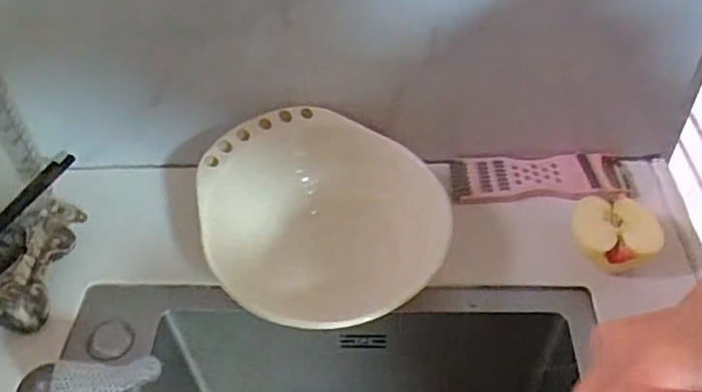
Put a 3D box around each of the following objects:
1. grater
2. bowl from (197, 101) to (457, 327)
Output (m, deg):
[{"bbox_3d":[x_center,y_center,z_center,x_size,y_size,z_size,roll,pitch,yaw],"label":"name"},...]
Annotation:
[{"bbox_3d":[0.190,-0.016,0.641,0.172,0.019,0.062,-2,47,1],"label":"grater"},{"bbox_3d":[-0.022,0.024,0.561,0.199,0.094,0.212,-2,47,2],"label":"bowl"}]

